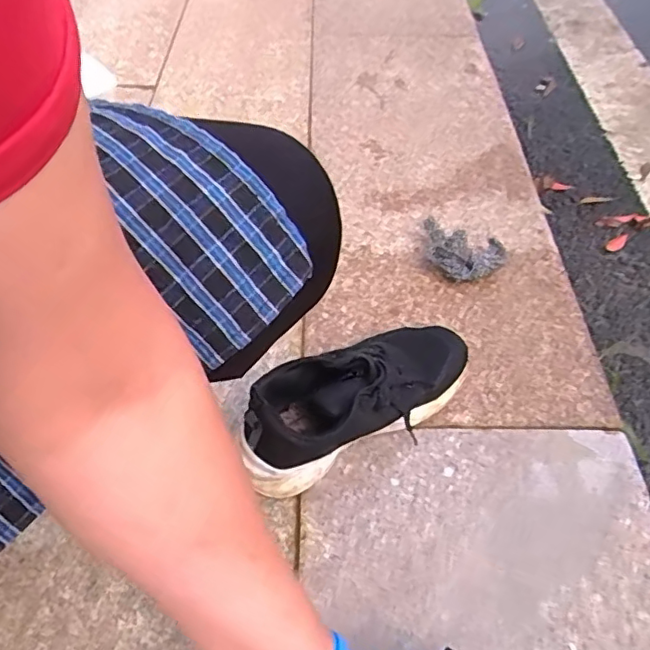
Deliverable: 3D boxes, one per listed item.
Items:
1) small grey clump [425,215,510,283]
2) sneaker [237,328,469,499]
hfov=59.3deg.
[{"bbox_3d":[0.157,-0.093,0.675,0.106,0.050,0.064,26,57,23],"label":"small grey clump"},{"bbox_3d":[0.031,0.059,0.519,0.231,0.096,0.085,-27,54,-17],"label":"sneaker"}]

